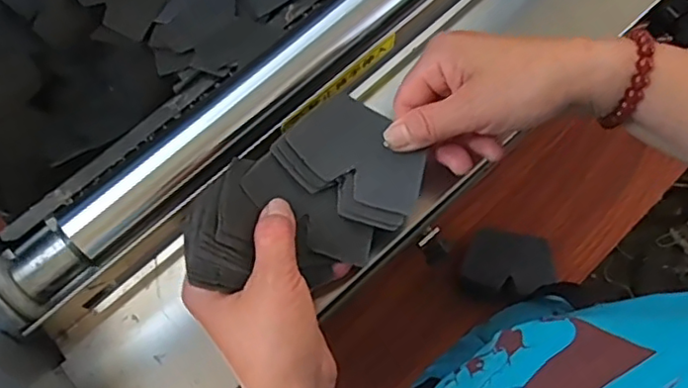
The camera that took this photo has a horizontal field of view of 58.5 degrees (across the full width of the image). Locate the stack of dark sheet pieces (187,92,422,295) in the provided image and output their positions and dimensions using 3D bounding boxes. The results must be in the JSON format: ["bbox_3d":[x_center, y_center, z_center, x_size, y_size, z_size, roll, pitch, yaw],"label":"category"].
[{"bbox_3d":[-0.021,0.000,0.351,0.131,0.051,0.086,-40,77,-10],"label":"stack of dark sheet pieces"}]

